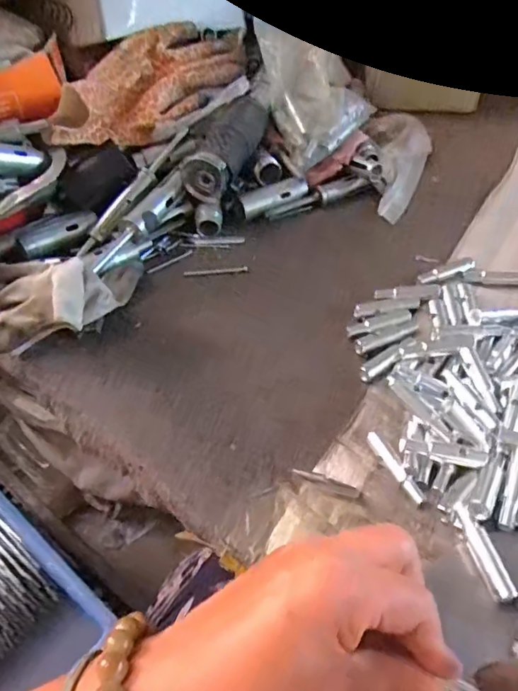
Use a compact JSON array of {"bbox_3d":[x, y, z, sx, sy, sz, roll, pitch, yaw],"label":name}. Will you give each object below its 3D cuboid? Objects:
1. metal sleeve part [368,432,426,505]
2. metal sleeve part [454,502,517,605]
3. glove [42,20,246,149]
[{"bbox_3d":[0.083,0.076,0.320,0.007,0.008,0.051,-23,54,-17],"label":"metal sleeve part"},{"bbox_3d":[0.117,0.109,0.277,0.011,0.006,0.053,-13,51,-9],"label":"metal sleeve part"},{"bbox_3d":[-0.090,-0.239,0.485,0.104,0.061,0.218,20,56,17],"label":"glove"}]

